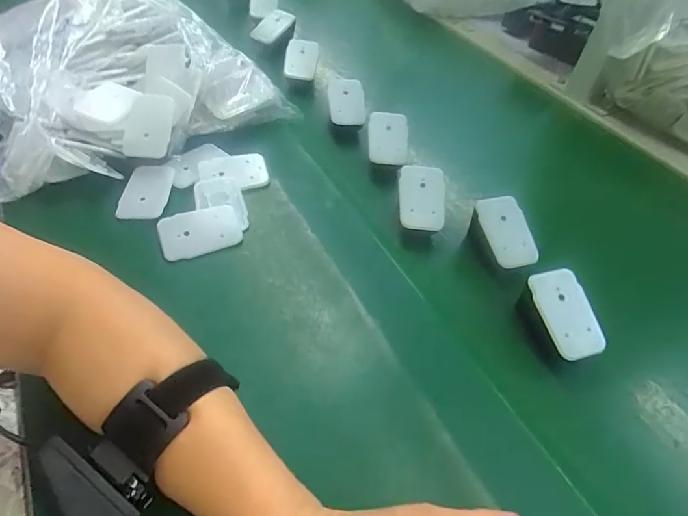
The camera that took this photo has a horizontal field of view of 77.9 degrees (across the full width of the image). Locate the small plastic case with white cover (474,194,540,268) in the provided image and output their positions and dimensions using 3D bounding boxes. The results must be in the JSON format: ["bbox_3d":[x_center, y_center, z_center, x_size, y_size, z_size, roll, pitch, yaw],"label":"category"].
[{"bbox_3d":[0.146,-0.023,0.382,0.041,0.012,0.066,-13,77,-12],"label":"small plastic case with white cover"}]

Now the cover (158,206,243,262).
[{"bbox_3d":[-0.131,-0.024,0.387,0.071,0.005,0.043,-19,79,-13],"label":"cover"}]

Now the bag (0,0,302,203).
[{"bbox_3d":[-0.272,-0.211,0.480,0.297,0.089,0.284,-32,59,-28],"label":"bag"}]

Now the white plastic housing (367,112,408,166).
[{"bbox_3d":[0.048,-0.132,0.473,0.046,0.055,0.013,9,14,15],"label":"white plastic housing"}]

